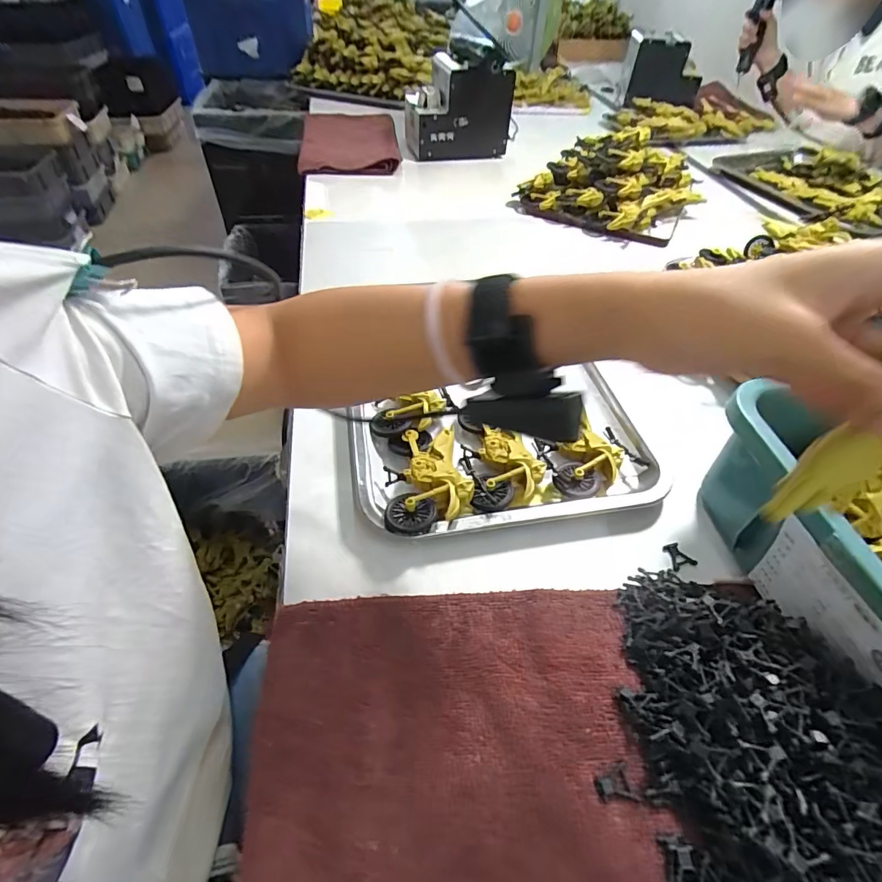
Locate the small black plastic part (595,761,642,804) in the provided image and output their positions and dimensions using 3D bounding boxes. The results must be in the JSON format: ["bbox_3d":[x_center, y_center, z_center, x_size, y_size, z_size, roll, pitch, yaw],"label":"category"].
[{"bbox_3d":[0.095,0.188,0.252,0.021,0.004,0.017,-10,50,-12],"label":"small black plastic part"}]

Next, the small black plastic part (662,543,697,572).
[{"bbox_3d":[0.183,0.088,0.357,0.020,0.004,0.021,-15,51,-16],"label":"small black plastic part"}]

